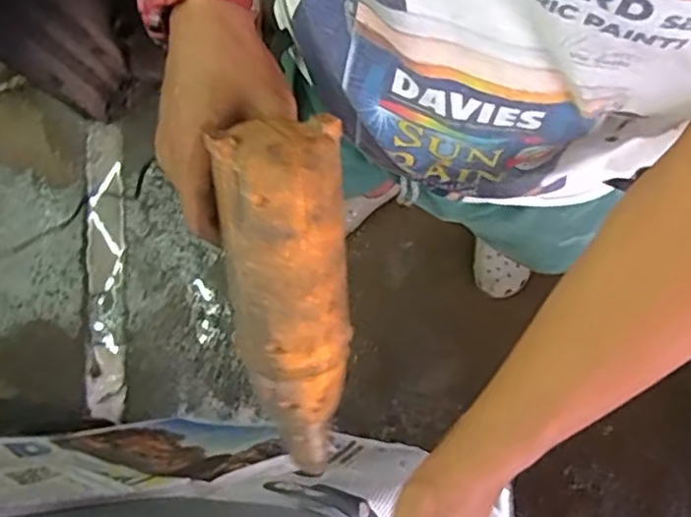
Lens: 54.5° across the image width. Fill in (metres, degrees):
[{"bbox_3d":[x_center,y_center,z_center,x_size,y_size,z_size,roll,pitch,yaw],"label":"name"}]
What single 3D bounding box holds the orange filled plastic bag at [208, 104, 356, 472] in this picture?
[{"bbox_3d":[-0.032,0.033,0.405,0.067,0.048,0.222,-3,116,0],"label":"orange filled plastic bag"}]

